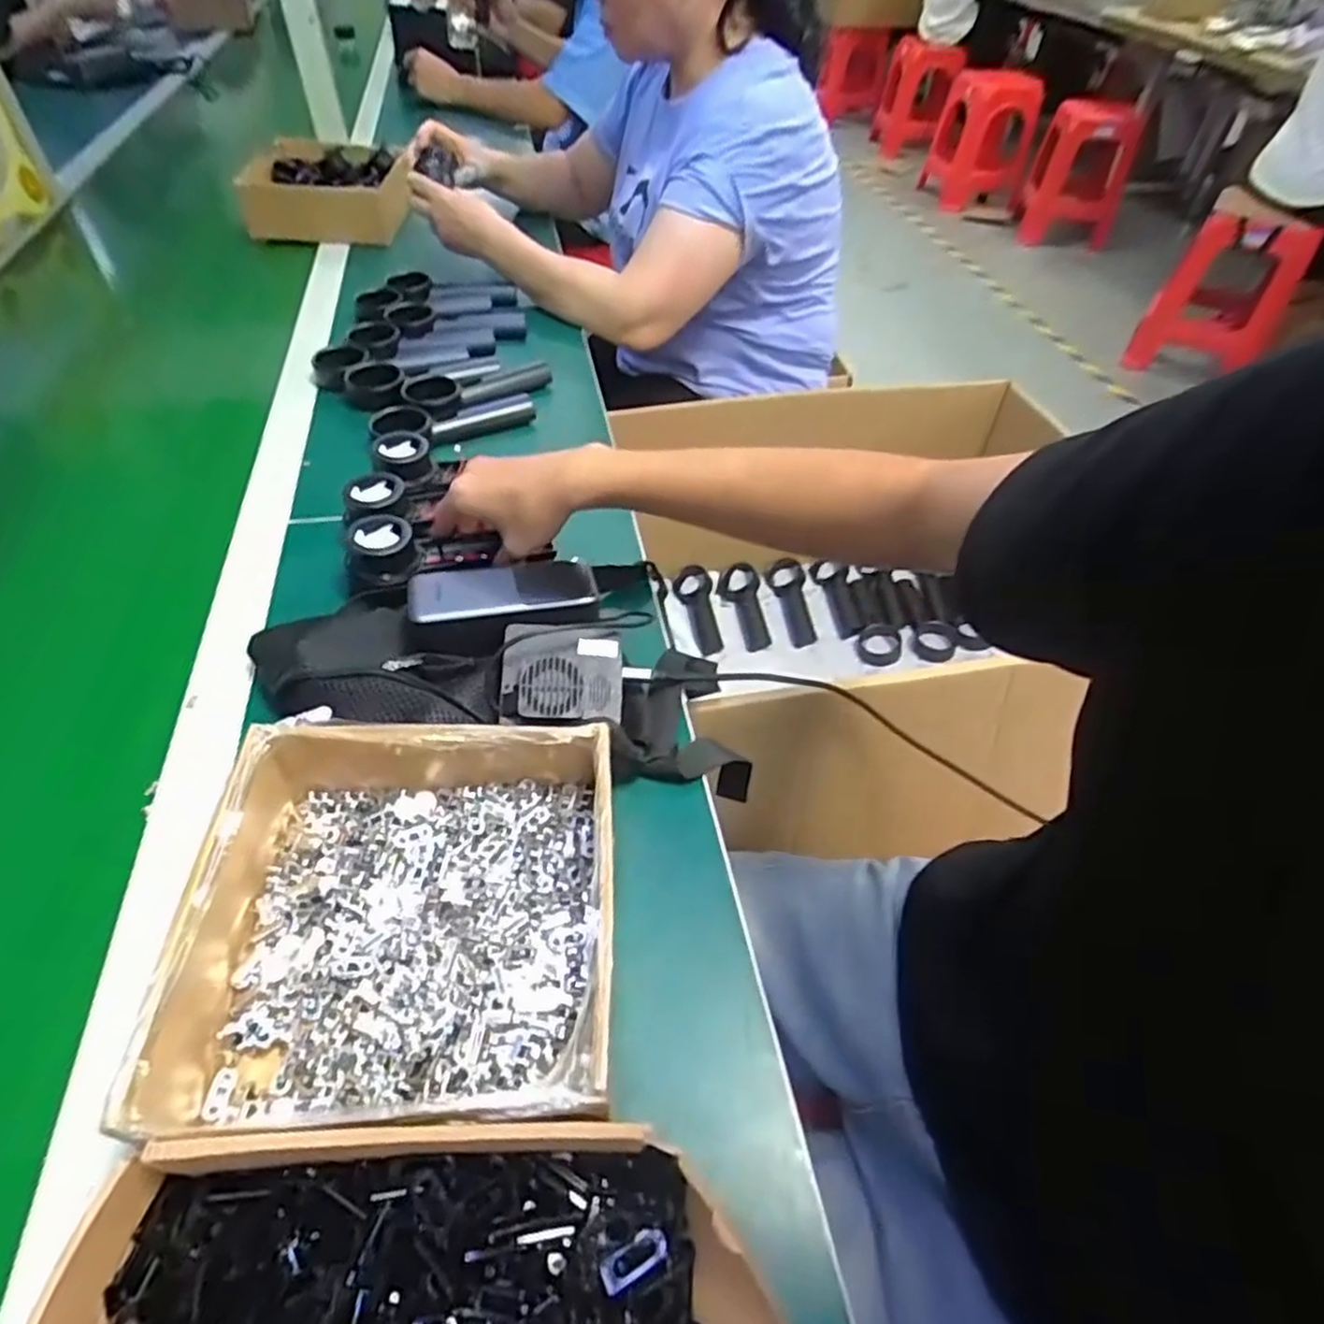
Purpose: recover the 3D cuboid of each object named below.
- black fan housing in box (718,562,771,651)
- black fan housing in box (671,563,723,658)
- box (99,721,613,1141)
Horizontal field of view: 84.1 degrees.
[{"bbox_3d":[0.123,-0.079,1.075,0.055,0.029,0.141,-9,67,-11],"label":"black fan housing in box"},{"bbox_3d":[0.054,-0.073,1.055,0.060,0.041,0.139,-8,49,-10],"label":"black fan housing in box"},{"bbox_3d":[-0.127,0.126,0.369,0.198,0.063,0.193,-1,48,-3],"label":"box"}]

